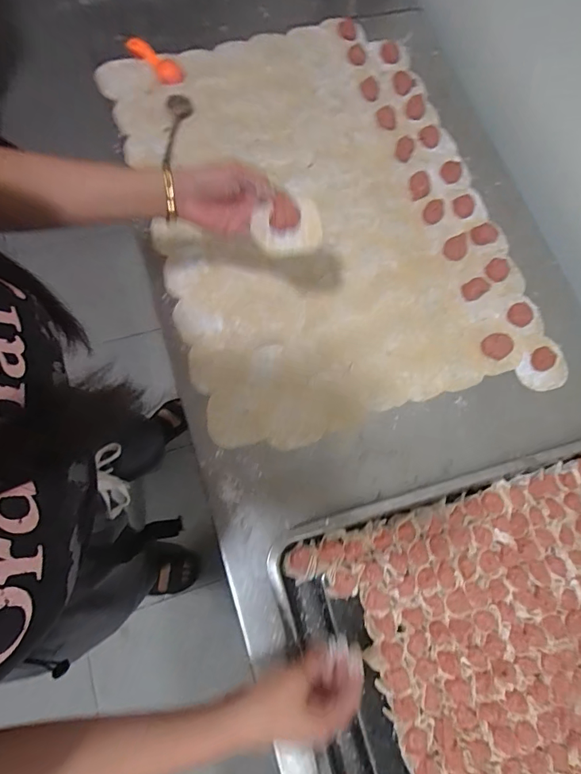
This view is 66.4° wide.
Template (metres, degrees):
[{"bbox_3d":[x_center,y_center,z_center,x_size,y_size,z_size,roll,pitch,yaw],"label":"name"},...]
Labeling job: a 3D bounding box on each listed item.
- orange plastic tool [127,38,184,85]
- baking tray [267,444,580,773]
[{"bbox_3d":[-0.211,-0.516,0.705,0.115,0.016,0.037,44,74,8],"label":"orange plastic tool"},{"bbox_3d":[0.294,0.280,0.490,0.566,0.030,0.378,-15,72,-7],"label":"baking tray"}]

